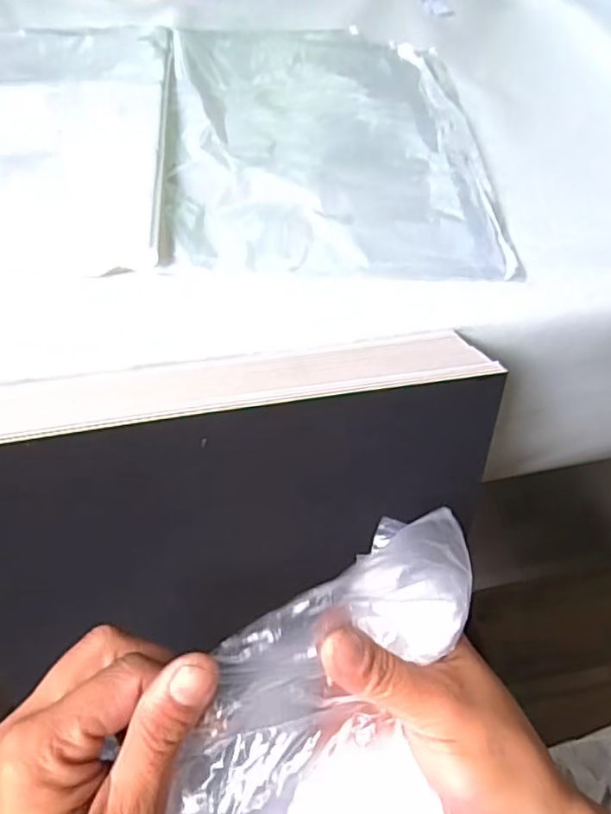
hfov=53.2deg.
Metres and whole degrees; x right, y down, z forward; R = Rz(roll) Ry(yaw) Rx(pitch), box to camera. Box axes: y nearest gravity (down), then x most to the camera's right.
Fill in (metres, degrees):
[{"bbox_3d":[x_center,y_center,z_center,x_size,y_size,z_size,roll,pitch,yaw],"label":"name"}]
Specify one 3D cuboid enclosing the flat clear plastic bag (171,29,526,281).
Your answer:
[{"bbox_3d":[0.014,-0.201,0.433,0.209,0.009,0.330,1,51,-5],"label":"flat clear plastic bag"}]

